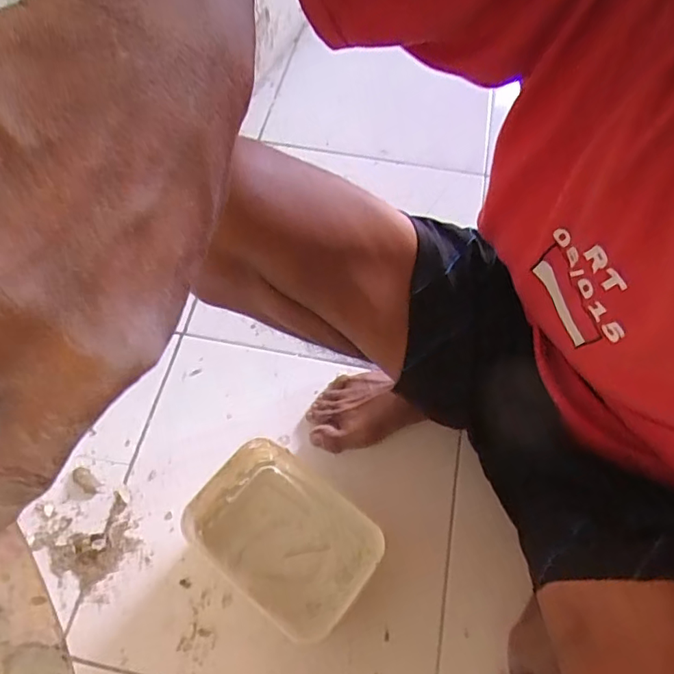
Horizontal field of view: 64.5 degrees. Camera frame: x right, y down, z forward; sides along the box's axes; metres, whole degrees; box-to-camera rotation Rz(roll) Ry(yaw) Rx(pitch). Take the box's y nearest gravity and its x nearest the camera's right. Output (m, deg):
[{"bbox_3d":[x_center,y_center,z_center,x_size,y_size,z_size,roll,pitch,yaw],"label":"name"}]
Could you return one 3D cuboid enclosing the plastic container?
[{"bbox_3d":[-0.060,0.223,0.607,0.200,0.090,0.150,33,66,17],"label":"plastic container"}]

